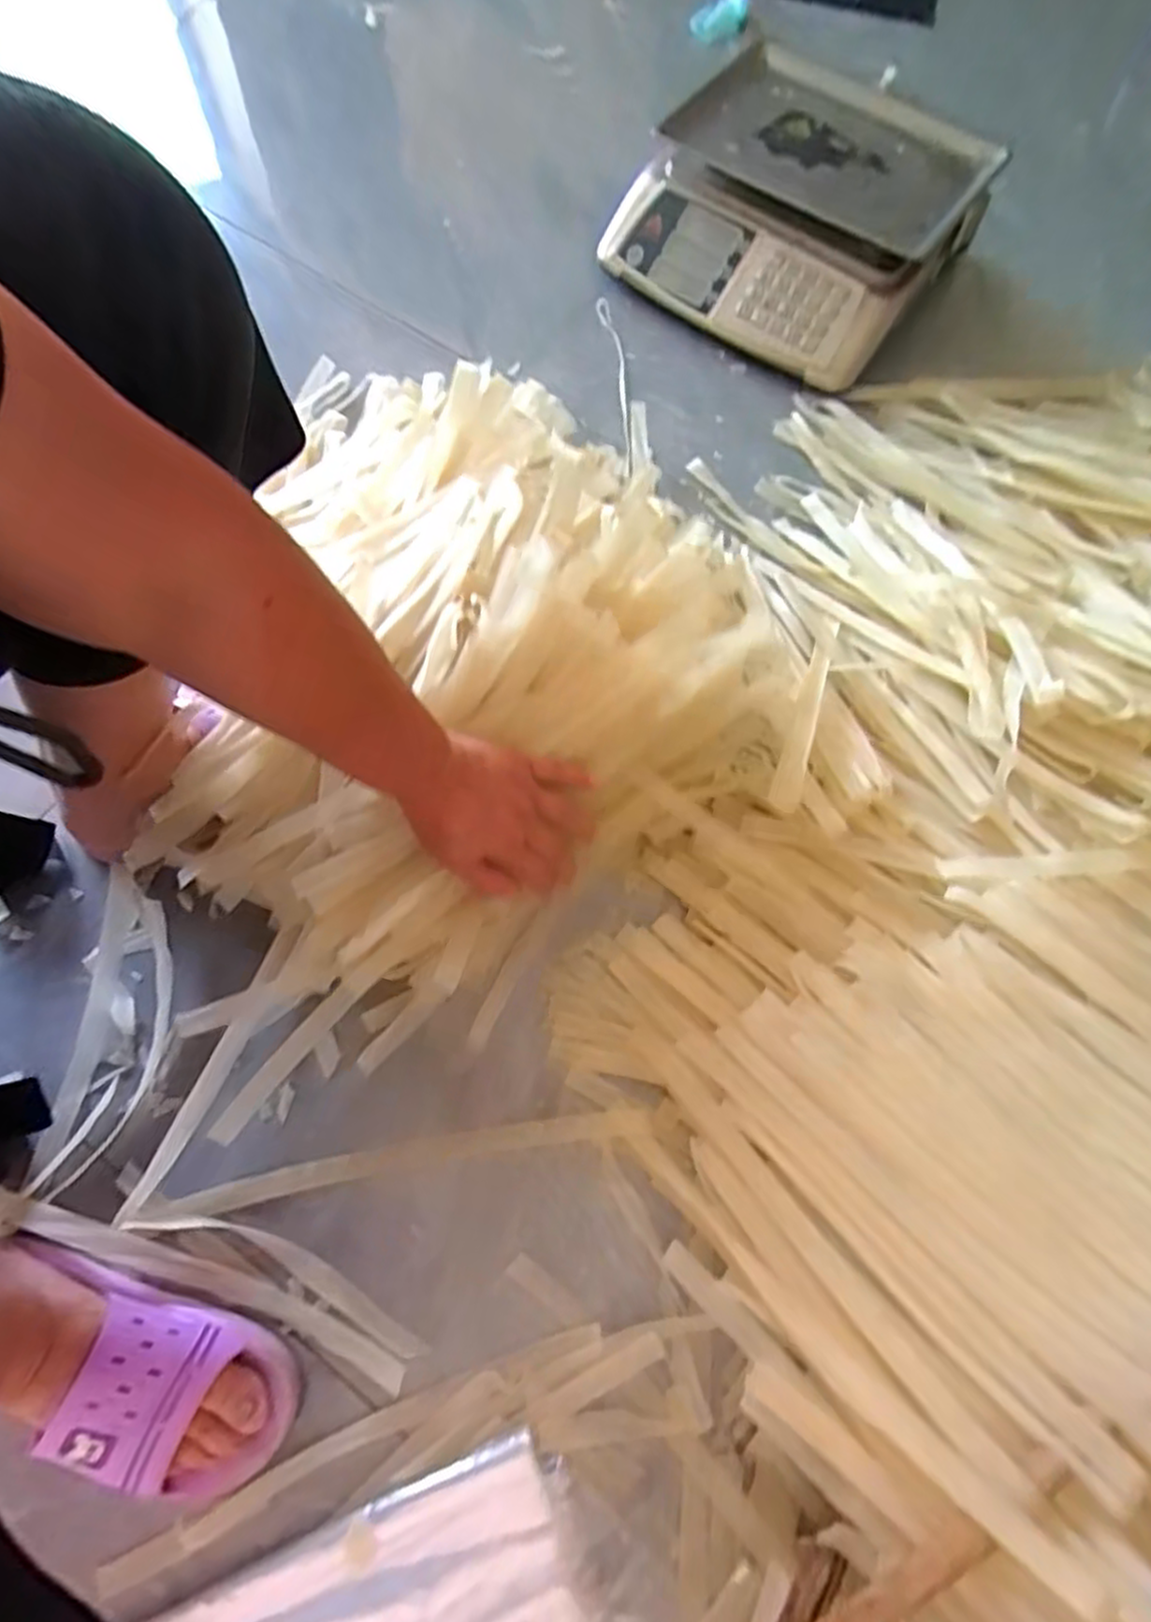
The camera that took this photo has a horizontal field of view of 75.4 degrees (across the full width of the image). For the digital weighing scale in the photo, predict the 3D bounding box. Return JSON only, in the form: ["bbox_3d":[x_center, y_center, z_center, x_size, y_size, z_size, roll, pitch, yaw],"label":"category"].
[{"bbox_3d":[0.259,-0.706,0.869,0.356,0.112,0.356,35,72,10],"label":"digital weighing scale"}]

